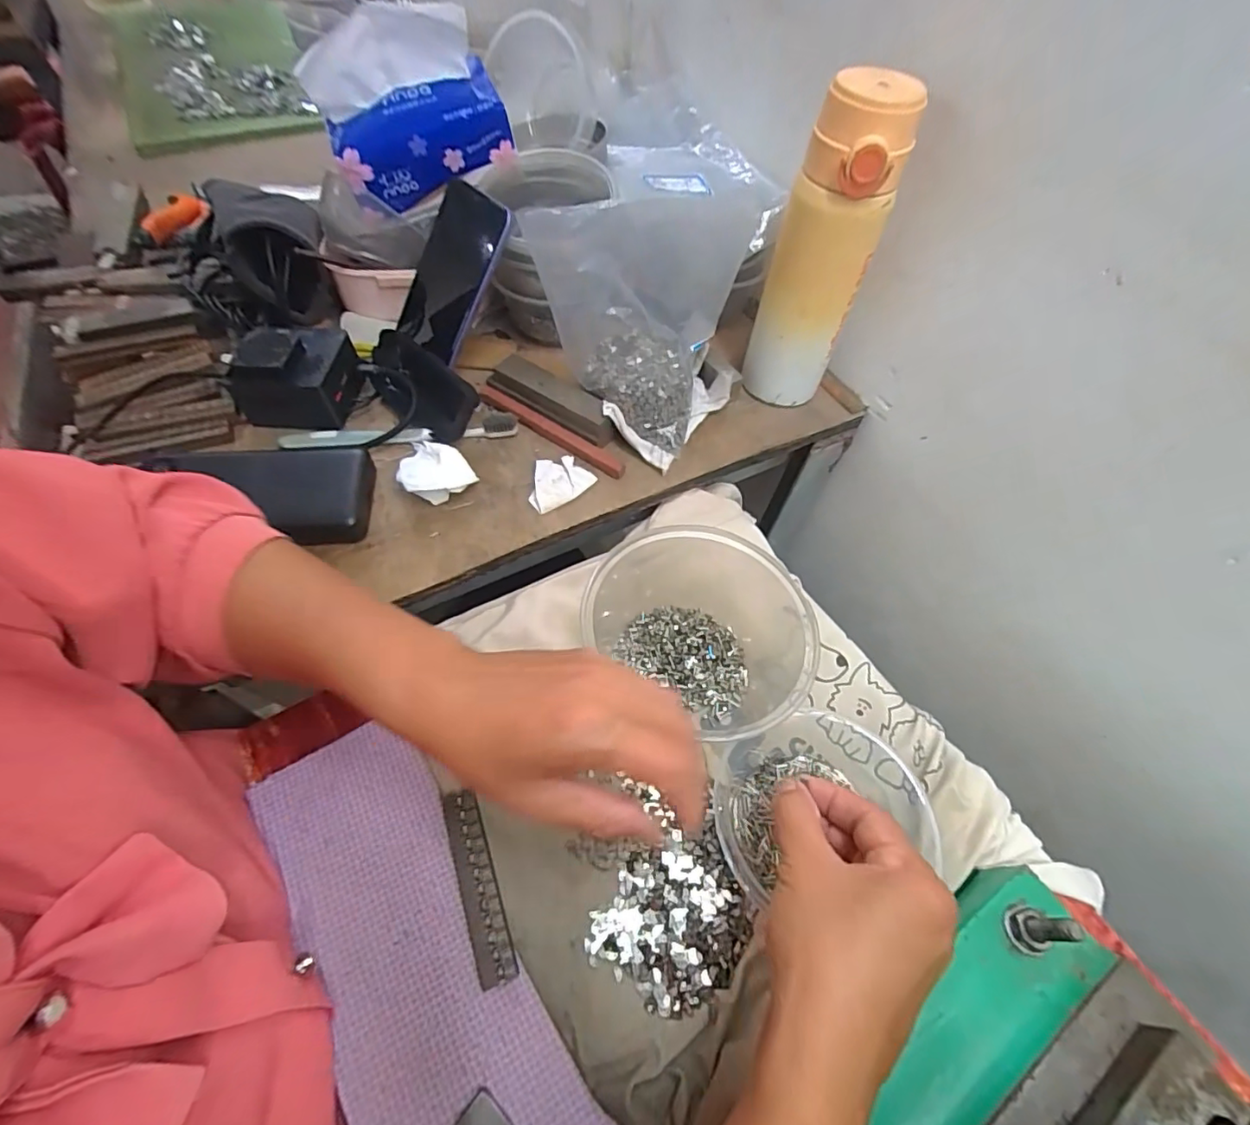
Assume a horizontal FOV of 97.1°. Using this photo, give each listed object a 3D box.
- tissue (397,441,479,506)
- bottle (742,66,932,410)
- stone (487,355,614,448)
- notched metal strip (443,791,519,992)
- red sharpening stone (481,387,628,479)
[{"bbox_3d":[-0.143,-0.072,0.423,0.053,0.026,0.058,-7,61,-6],"label":"tissue"},{"bbox_3d":[0.145,-0.219,0.413,0.067,0.214,0.056,19,58,8],"label":"bottle"},{"bbox_3d":[-0.059,-0.134,0.456,0.116,0.029,0.029,29,64,13],"label":"stone"},{"bbox_3d":[-0.082,0.179,0.309,0.020,0.011,0.098,-18,63,-12],"label":"notched metal strip"},{"bbox_3d":[-0.063,-0.108,0.452,0.147,0.011,0.013,33,65,15],"label":"red sharpening stone"}]

